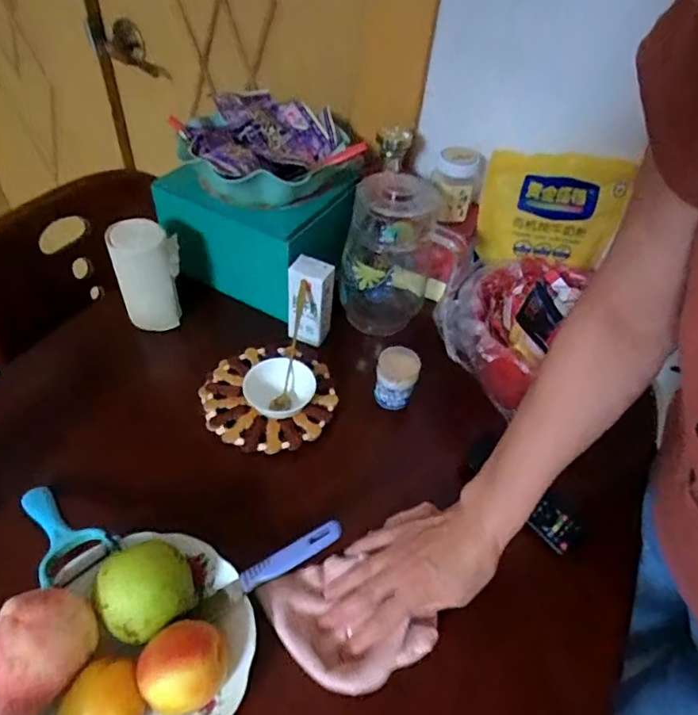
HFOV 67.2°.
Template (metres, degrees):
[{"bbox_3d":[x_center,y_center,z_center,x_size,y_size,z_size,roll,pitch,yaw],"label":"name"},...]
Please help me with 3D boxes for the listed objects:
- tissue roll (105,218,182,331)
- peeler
[{"bbox_3d":[-0.270,-0.111,0.714,0.084,0.140,0.061,-17,52,-21],"label":"tissue roll"},{"bbox_3d":[-0.281,0.163,0.504,0.127,0.021,0.061,29,50,35],"label":"peeler"}]

